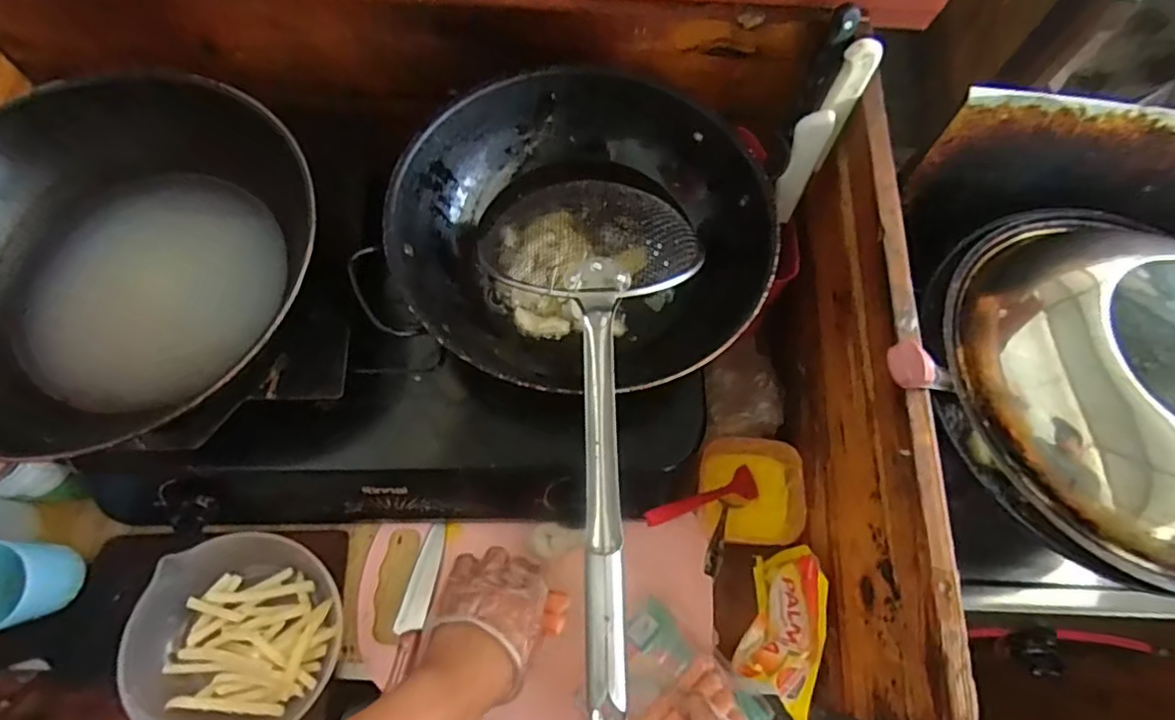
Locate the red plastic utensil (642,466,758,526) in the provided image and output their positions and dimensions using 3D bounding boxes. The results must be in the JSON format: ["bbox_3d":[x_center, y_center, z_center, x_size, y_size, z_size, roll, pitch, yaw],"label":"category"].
[{"bbox_3d":[0.109,0.129,0.564,0.170,0.015,0.031,-4,64,-44],"label":"red plastic utensil"}]

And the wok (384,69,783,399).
[{"bbox_3d":[-0.007,-0.113,0.522,0.304,0.084,0.285,0,69,-1],"label":"wok"}]

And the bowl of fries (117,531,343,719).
[{"bbox_3d":[-0.305,0.243,0.530,0.156,0.049,0.172,-40,75,-14],"label":"bowl of fries"}]

